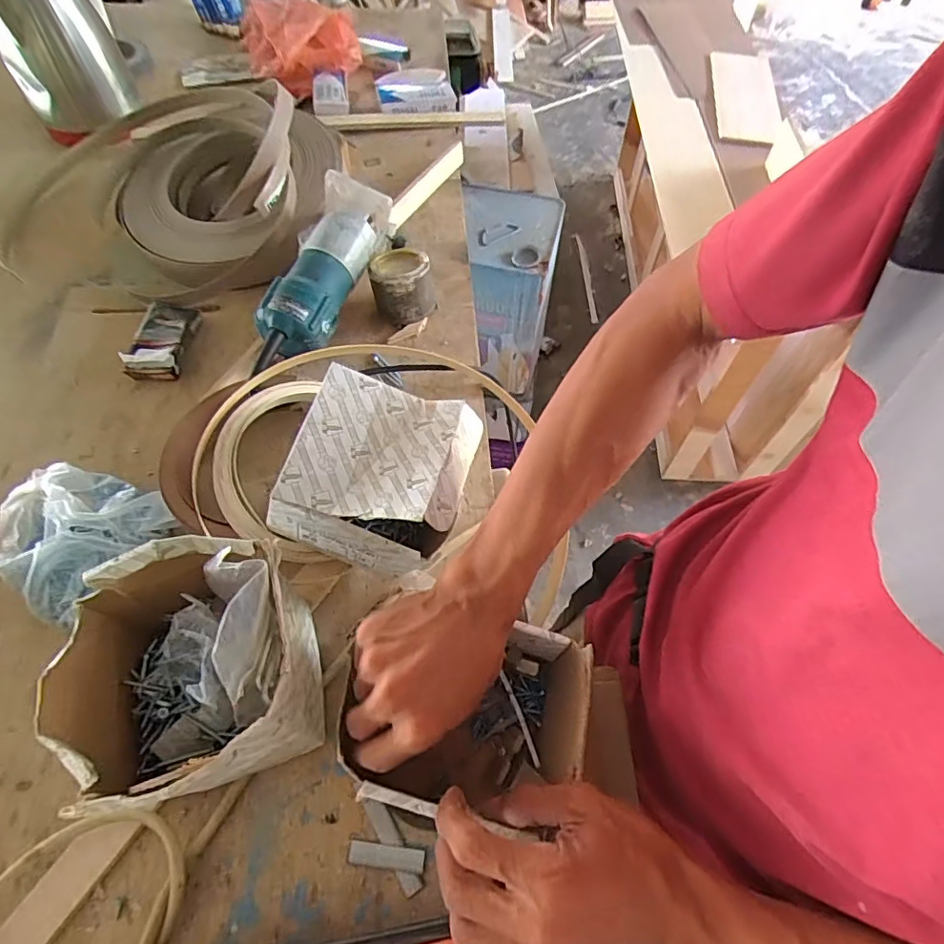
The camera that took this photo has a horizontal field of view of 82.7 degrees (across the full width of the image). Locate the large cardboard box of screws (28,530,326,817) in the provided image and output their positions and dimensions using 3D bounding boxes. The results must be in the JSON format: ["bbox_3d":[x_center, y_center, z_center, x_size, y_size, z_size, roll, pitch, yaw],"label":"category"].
[{"bbox_3d":[-0.189,0.140,0.381,0.141,0.142,0.157,-10,59,-7],"label":"large cardboard box of screws"}]

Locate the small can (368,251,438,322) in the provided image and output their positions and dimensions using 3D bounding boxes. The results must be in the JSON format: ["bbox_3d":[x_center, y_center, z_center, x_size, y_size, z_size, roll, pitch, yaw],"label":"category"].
[{"bbox_3d":[-0.086,-0.229,0.659,0.073,0.067,0.076,-12,60,-8],"label":"small can"}]

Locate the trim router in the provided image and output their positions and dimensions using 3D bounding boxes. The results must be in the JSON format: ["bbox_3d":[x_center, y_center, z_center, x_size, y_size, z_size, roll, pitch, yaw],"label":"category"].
[{"bbox_3d":[-0.174,-0.227,0.600,0.077,0.074,0.248,17,60,9],"label":"trim router"}]

